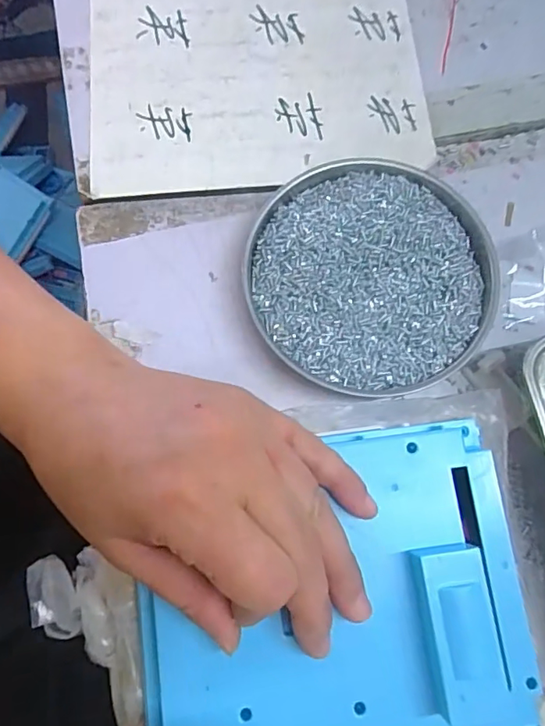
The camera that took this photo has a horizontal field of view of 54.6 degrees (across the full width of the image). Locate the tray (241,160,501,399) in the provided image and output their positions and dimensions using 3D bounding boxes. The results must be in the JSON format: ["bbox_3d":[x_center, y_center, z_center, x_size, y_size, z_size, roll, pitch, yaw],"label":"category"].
[{"bbox_3d":[0.056,-0.049,0.299,0.140,0.018,0.134,0,75,0],"label":"tray"}]

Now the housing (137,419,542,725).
[{"bbox_3d":[0.024,0.094,0.211,0.153,0.019,0.123,-7,75,-2],"label":"housing"}]

